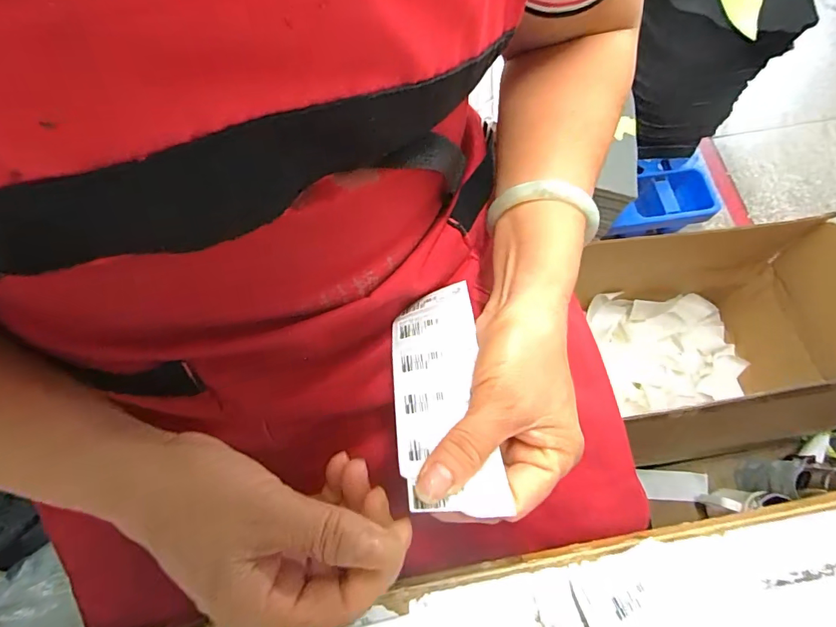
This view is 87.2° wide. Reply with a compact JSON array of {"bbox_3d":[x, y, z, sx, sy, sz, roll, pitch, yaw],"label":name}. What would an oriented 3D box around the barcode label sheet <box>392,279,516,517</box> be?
[{"bbox_3d":[0.012,0.039,0.247,0.051,0.010,0.141,-3,50,-1],"label":"barcode label sheet"}]

